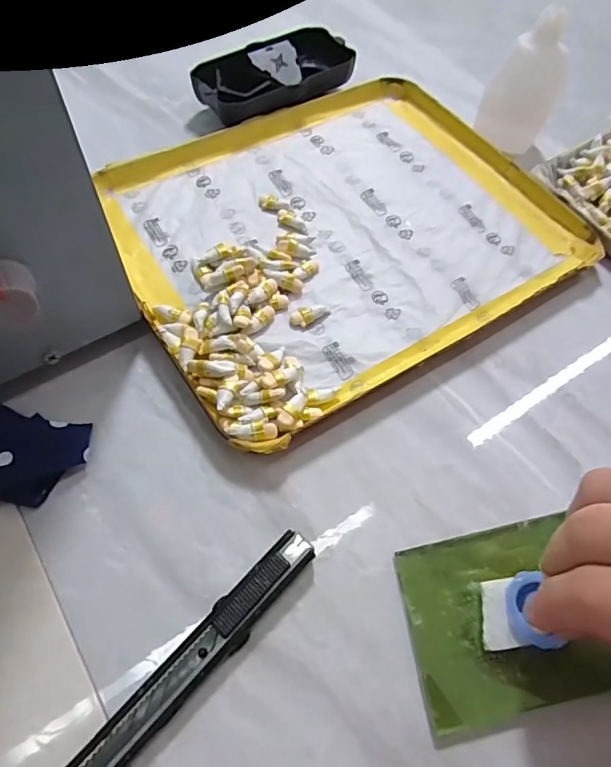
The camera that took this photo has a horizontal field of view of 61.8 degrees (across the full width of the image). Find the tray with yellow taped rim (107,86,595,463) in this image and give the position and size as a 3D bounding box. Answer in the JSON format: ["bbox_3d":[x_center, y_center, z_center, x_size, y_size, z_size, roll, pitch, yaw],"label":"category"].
[{"bbox_3d":[0.018,-0.094,0.298,0.240,0.016,0.200,-30,65,-17],"label":"tray with yellow taped rim"}]

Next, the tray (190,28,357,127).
[{"bbox_3d":[-0.021,-0.209,0.353,0.114,0.027,0.049,-28,66,-17],"label":"tray"}]

